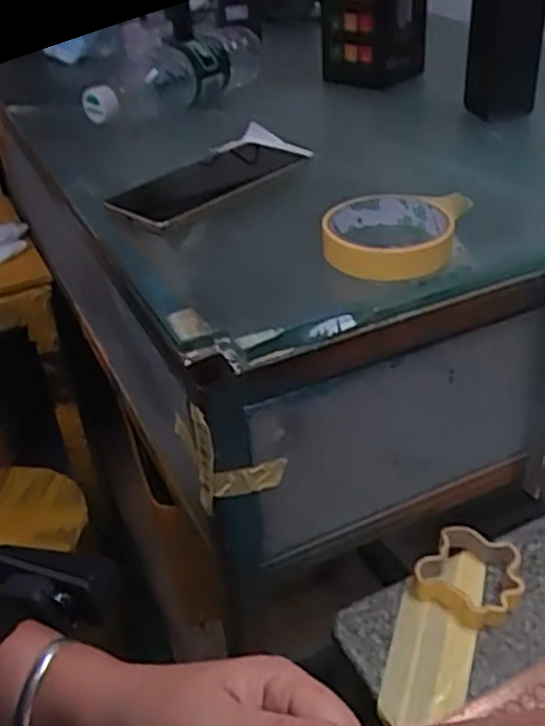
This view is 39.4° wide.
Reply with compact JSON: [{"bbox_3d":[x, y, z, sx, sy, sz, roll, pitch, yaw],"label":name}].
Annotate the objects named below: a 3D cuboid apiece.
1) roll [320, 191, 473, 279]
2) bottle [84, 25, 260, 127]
[{"bbox_3d":[0.080,-0.088,0.507,0.084,0.026,0.102,6,37,19],"label":"roll"},{"bbox_3d":[-0.101,-0.299,0.793,0.221,0.060,0.075,-28,39,-27],"label":"bottle"}]

